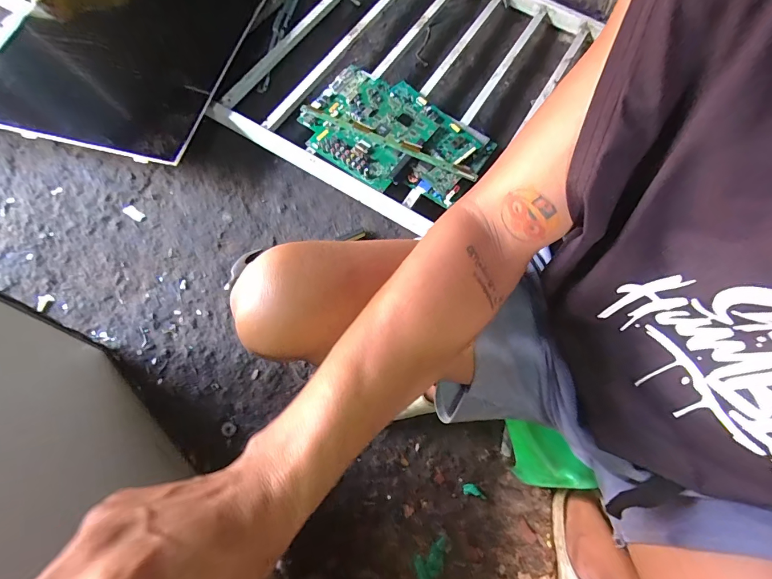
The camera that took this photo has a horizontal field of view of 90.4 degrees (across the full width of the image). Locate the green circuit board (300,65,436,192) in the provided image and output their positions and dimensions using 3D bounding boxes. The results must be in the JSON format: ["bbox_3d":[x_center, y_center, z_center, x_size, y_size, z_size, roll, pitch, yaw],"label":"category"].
[{"bbox_3d":[-0.042,-0.370,0.835,0.272,0.027,0.254,37,74,11],"label":"green circuit board"}]

